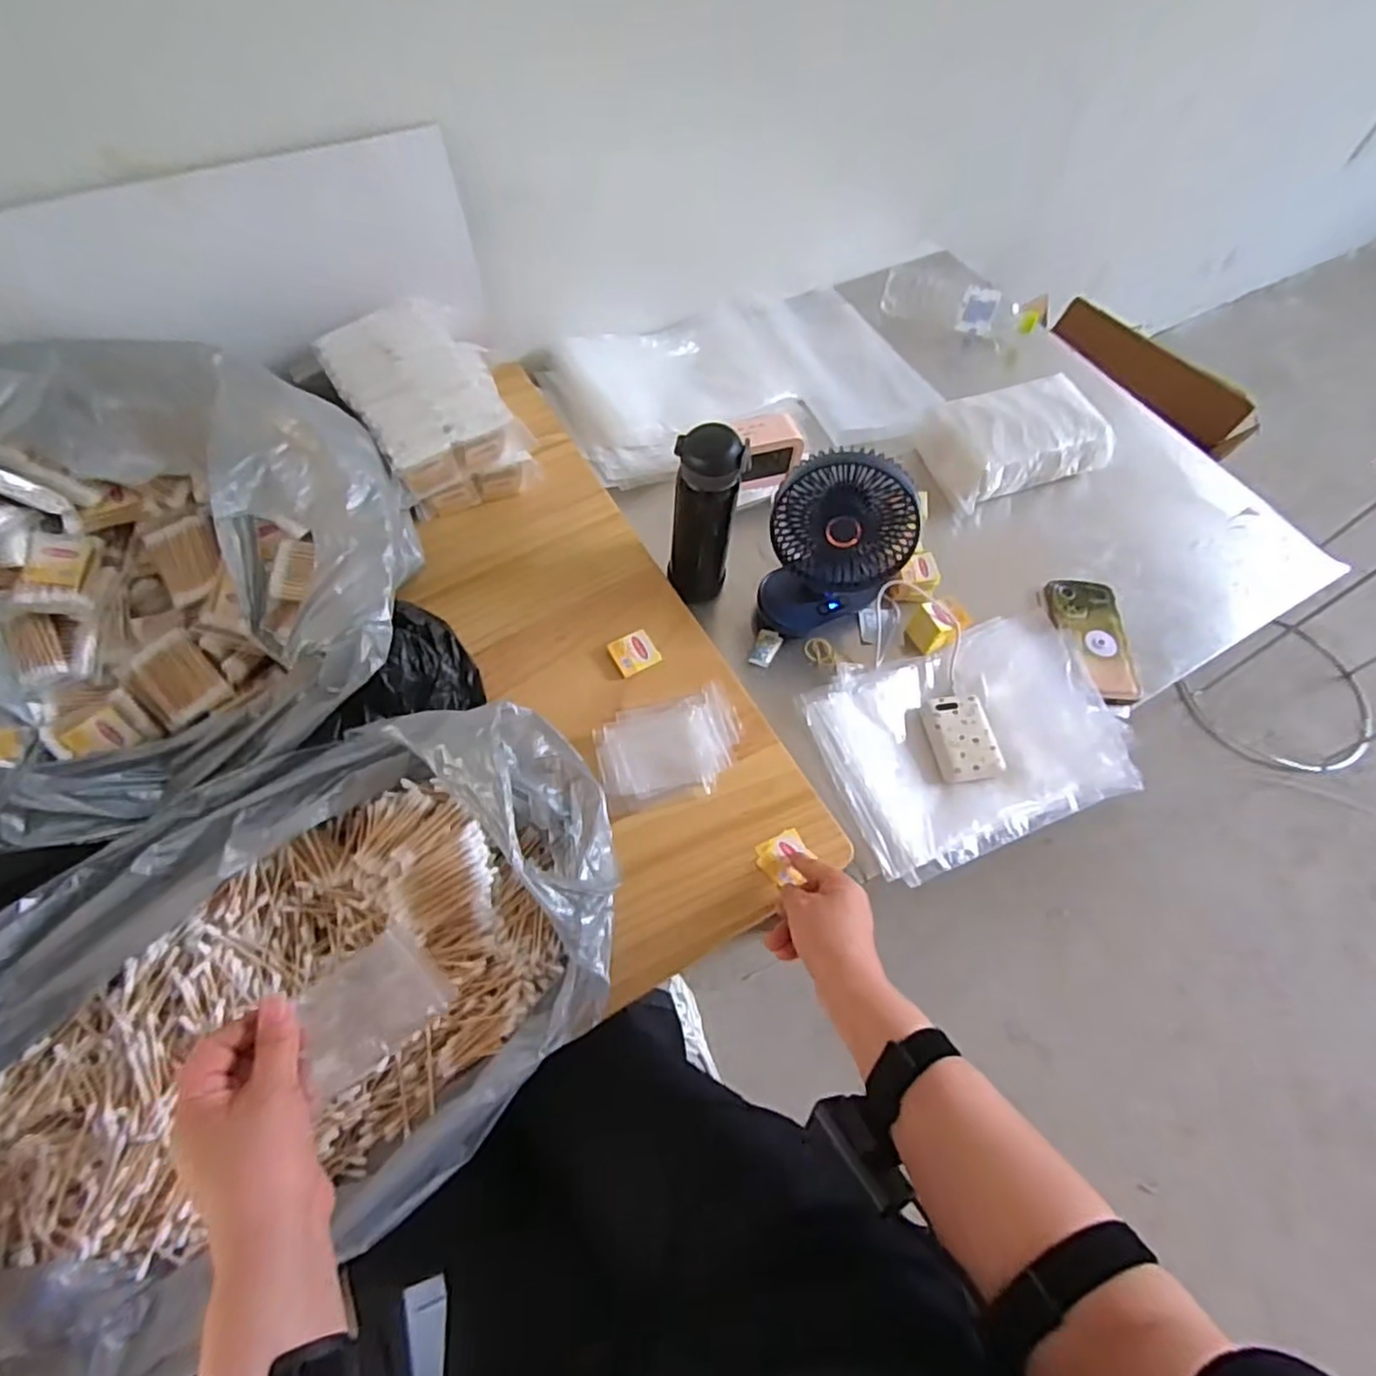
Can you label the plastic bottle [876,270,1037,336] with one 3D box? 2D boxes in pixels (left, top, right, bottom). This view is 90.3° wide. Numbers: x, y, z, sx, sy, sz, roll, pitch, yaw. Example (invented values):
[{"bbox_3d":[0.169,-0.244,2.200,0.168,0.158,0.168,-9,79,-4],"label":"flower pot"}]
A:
[{"bbox_3d":[0.423,-0.593,1.068,0.234,0.077,0.081,23,63,10],"label":"plastic bottle"}]

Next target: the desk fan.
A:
[{"bbox_3d":[0.154,-0.155,0.728,0.140,0.187,0.085,-5,61,-5],"label":"desk fan"}]

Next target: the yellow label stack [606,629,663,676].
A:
[{"bbox_3d":[-0.056,-0.037,0.714,0.046,0.005,0.044,-25,65,-15],"label":"yellow label stack"}]

